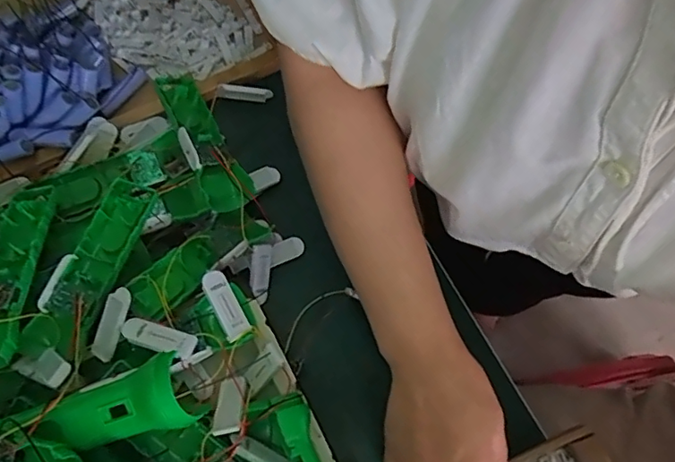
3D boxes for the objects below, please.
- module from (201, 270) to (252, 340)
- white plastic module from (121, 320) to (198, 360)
[{"bbox_3d":[-0.092,0.059,0.449,0.020,0.010,0.056,-28,87,-10],"label":"module"},{"bbox_3d":[-0.141,0.085,0.434,0.057,0.006,0.018,18,71,-7],"label":"white plastic module"}]

